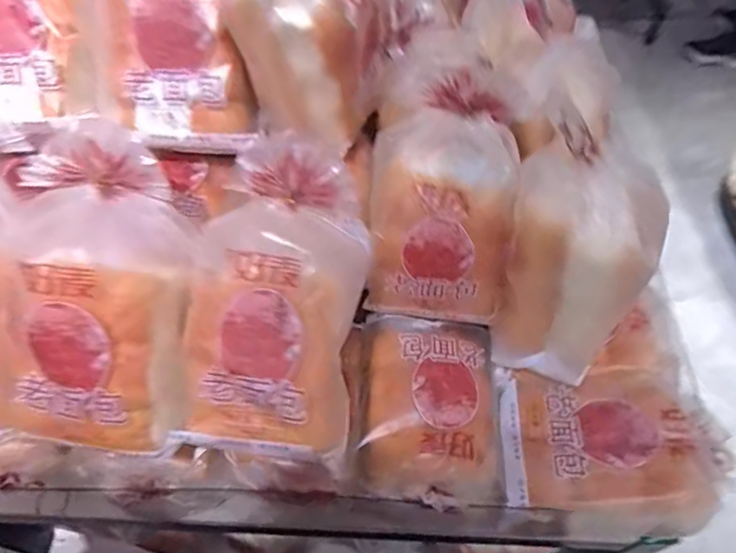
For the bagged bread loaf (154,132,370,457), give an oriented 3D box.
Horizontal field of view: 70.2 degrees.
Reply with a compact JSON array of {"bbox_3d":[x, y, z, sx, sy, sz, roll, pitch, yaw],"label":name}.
[{"bbox_3d":[-0.084,0.013,0.452,0.162,0.105,0.260,8,82,-12],"label":"bagged bread loaf"}]

